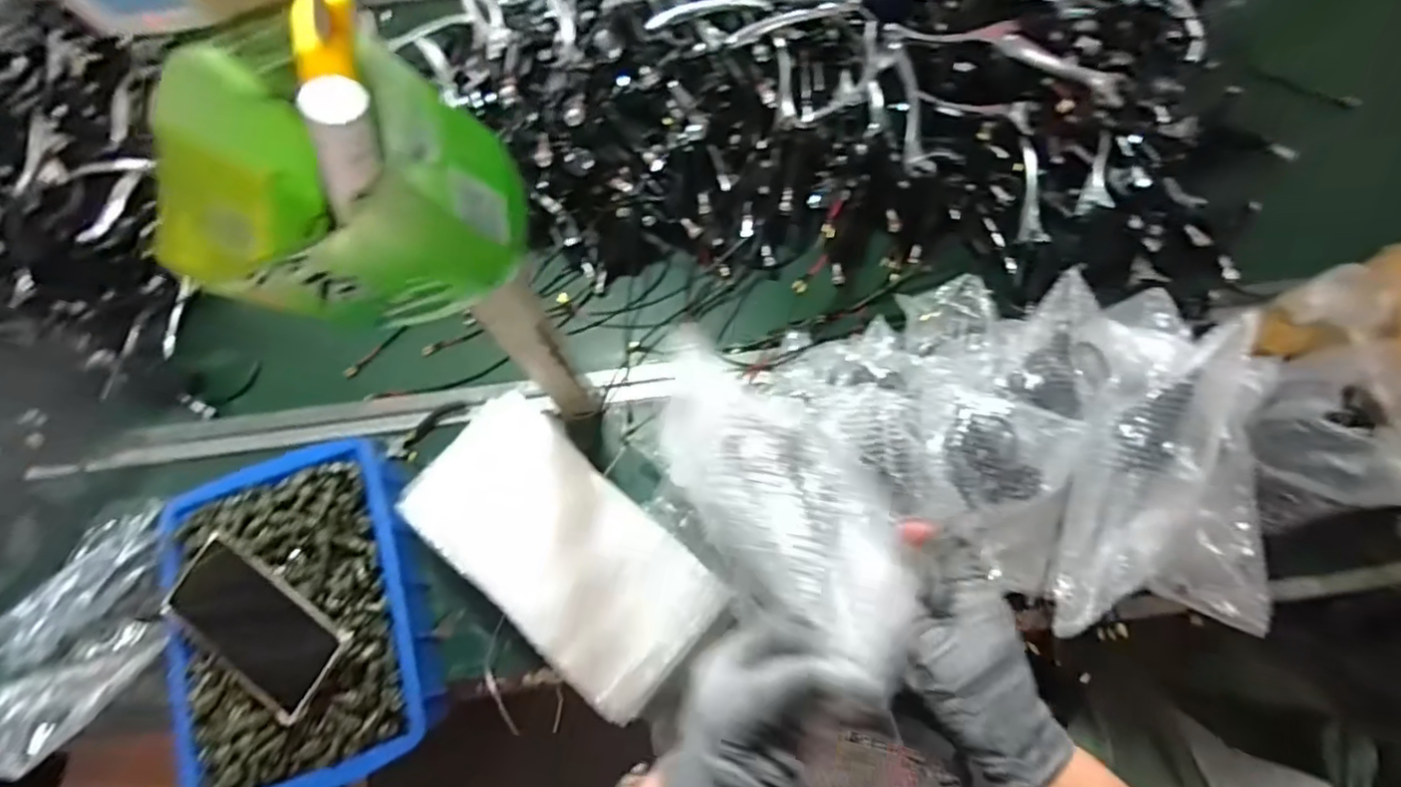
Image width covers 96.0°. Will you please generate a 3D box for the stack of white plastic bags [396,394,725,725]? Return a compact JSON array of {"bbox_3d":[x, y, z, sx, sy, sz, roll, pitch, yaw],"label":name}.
[{"bbox_3d":[-0.134,0.144,0.597,0.298,0.023,0.158,42,79,13],"label":"stack of white plastic bags"}]

